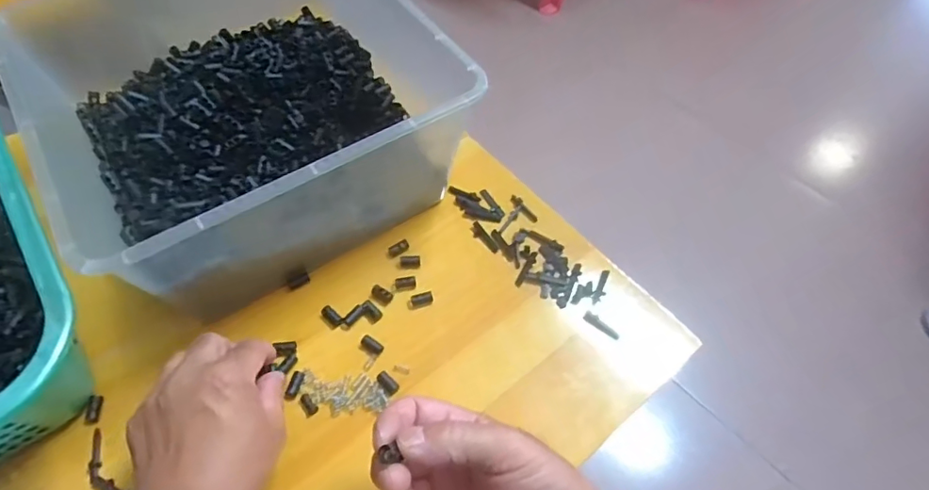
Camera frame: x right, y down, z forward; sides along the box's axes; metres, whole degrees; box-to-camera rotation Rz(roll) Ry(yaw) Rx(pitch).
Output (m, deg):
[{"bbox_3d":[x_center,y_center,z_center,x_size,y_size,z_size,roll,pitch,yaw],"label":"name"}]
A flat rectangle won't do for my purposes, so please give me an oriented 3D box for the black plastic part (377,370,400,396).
[{"bbox_3d":[-0.059,0.105,0.414,0.011,0.006,0.021,-33,64,-21],"label":"black plastic part"}]

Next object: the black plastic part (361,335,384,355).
[{"bbox_3d":[-0.074,0.080,0.430,0.020,0.004,0.010,31,61,17],"label":"black plastic part"}]

